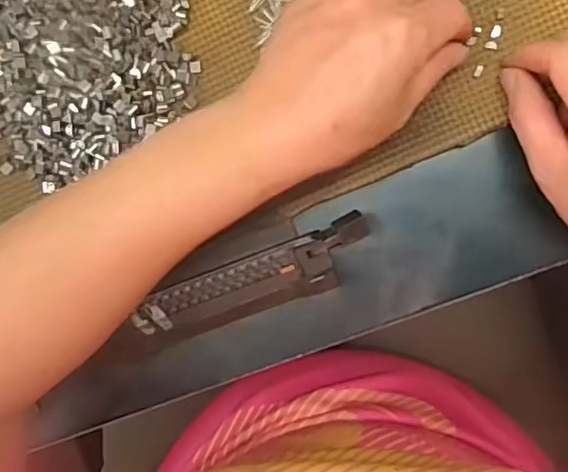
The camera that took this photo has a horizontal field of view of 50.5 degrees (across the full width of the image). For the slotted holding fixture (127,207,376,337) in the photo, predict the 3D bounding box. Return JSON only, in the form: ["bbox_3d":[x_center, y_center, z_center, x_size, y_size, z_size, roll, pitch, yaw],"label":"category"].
[{"bbox_3d":[-0.017,0.028,0.360,0.144,0.024,0.033,-22,92,8],"label":"slotted holding fixture"}]

